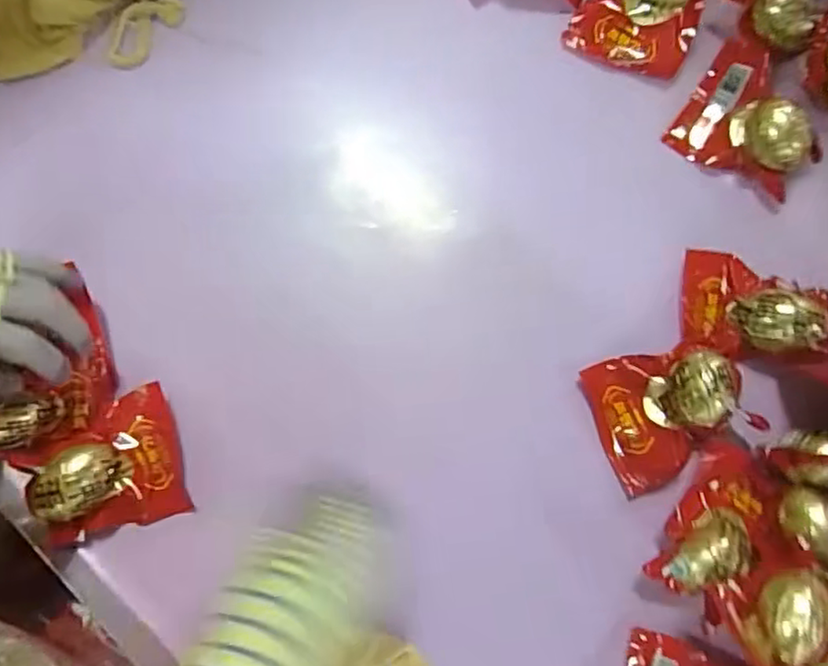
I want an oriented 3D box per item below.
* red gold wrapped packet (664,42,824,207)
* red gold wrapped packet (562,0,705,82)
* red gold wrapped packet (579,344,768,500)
[{"bbox_3d":[0.271,-0.168,0.497,0.104,0.030,0.096,36,81,7],"label":"red gold wrapped packet"},{"bbox_3d":[0.183,-0.265,0.515,0.097,0.035,0.084,16,79,3],"label":"red gold wrapped packet"},{"bbox_3d":[0.187,0.056,0.454,0.098,0.037,0.096,-19,79,-4],"label":"red gold wrapped packet"}]

